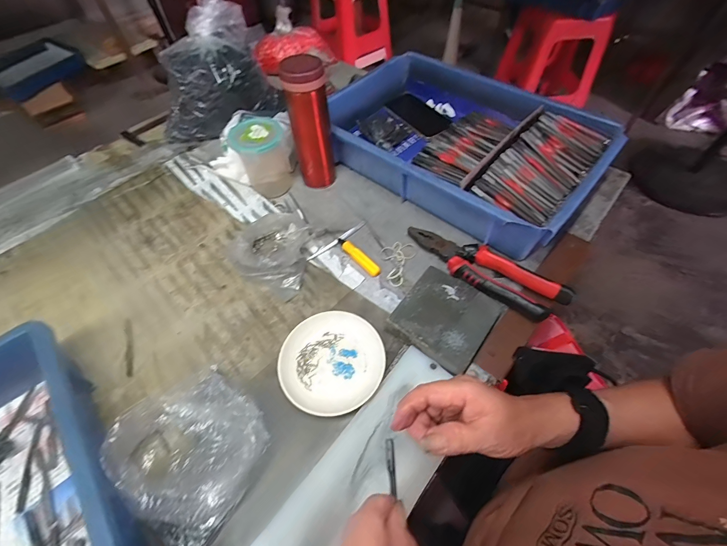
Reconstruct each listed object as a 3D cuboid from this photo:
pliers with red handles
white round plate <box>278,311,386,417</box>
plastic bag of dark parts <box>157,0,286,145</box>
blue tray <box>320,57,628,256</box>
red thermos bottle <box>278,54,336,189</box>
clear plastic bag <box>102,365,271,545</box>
[{"bbox_3d":[0.158,-0.007,0.458,0.211,0.033,0.054,36,64,23],"label":"pliers with red handles"},{"bbox_3d":[-0.037,0.101,0.396,0.120,0.023,0.112,1,56,2],"label":"white round plate"},{"bbox_3d":[-0.278,-0.354,0.613,0.205,0.210,0.139,-38,62,-21],"label":"plastic bag of dark parts"},{"bbox_3d":[0.147,-0.225,0.572,0.433,0.075,0.287,36,64,23],"label":"blue tray"},{"bbox_3d":[-0.079,-0.226,0.530,0.059,0.187,0.058,-5,56,-1],"label":"red thermos bottle"},{"bbox_3d":[-0.170,0.172,0.336,0.136,0.045,0.132,30,62,21],"label":"clear plastic bag"}]

